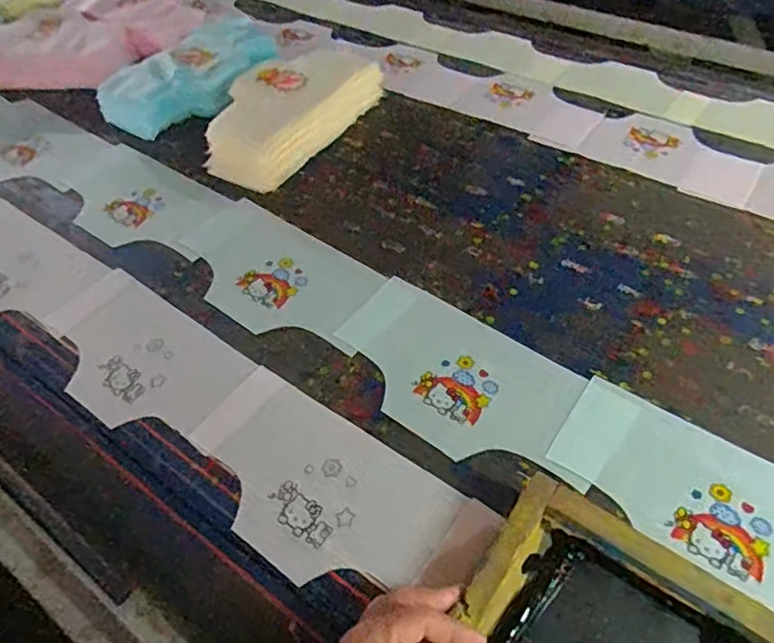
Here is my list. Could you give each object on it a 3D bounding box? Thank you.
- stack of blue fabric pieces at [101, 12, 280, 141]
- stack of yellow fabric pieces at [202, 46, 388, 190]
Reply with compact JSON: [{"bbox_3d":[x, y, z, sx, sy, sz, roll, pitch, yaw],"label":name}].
[{"bbox_3d":[-0.323,-0.431,1.040,0.187,0.063,0.339,27,58,23],"label":"stack of blue fabric pieces"},{"bbox_3d":[-0.156,-0.338,0.974,0.182,0.078,0.317,21,56,20],"label":"stack of yellow fabric pieces"}]

